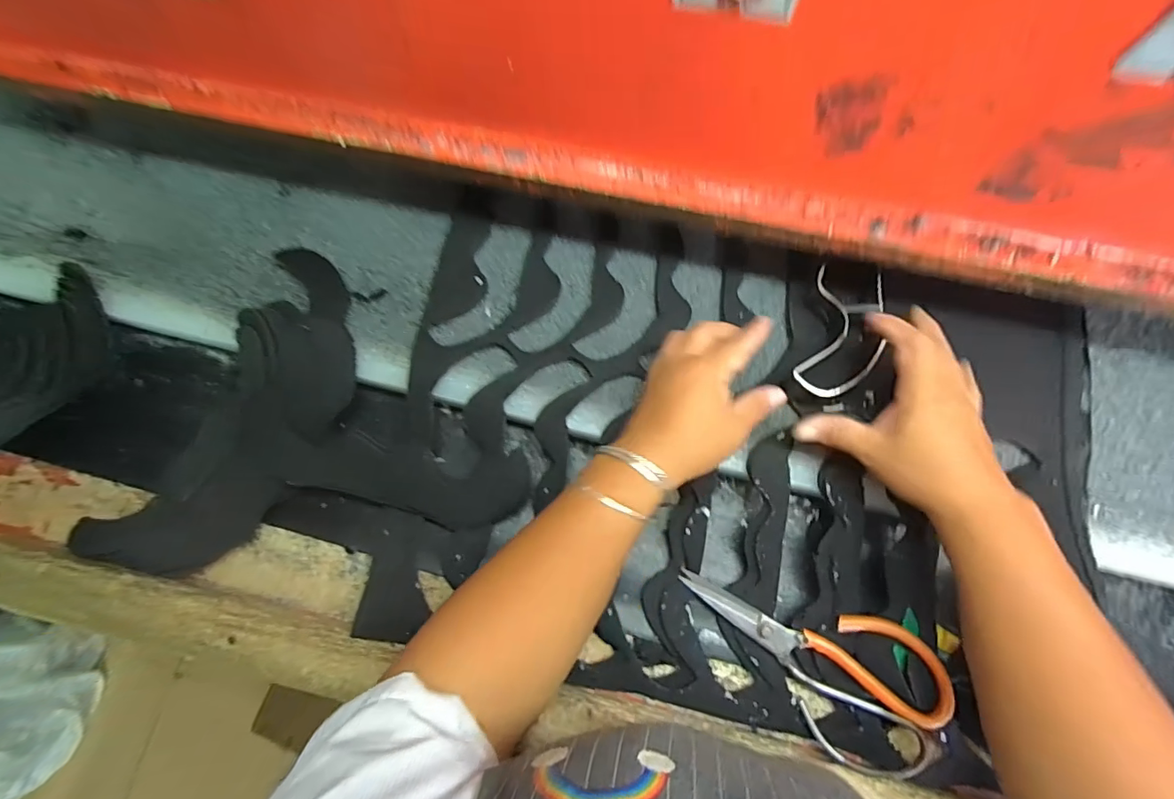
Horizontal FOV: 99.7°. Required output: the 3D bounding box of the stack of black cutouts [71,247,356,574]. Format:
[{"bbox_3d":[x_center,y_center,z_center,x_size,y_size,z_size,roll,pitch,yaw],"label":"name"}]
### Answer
[{"bbox_3d":[-0.295,0.014,0.431,0.132,0.039,0.307,28,78,8],"label":"stack of black cutouts"}]

